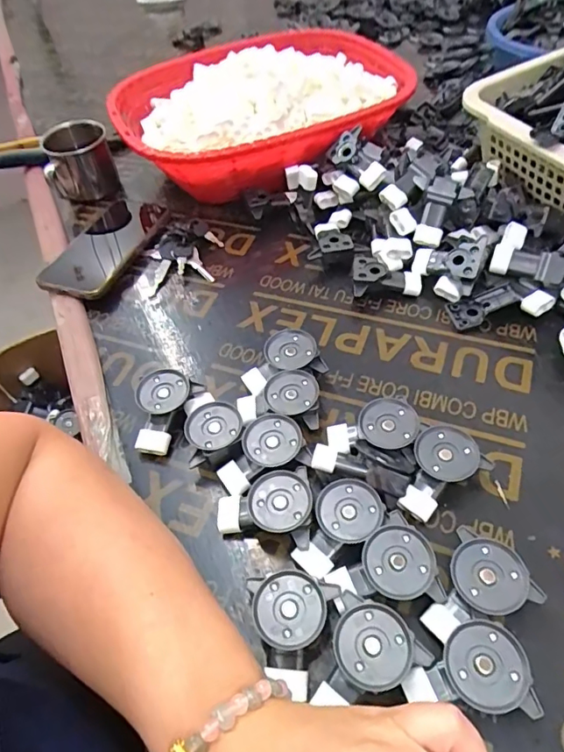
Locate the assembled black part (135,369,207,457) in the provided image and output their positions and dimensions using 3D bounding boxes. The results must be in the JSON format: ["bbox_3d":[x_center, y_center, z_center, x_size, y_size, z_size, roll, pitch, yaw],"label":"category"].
[{"bbox_3d":[-0.100,0.028,0.410,0.041,0.030,0.068,19,56,20],"label":"assembled black part"}]

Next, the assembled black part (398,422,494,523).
[{"bbox_3d":[0.108,0.068,0.358,0.066,0.028,0.044,-29,54,-16],"label":"assembled black part"}]

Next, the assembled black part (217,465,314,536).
[{"bbox_3d":[-0.010,0.093,0.347,0.067,0.026,0.042,-18,52,-8],"label":"assembled black part"}]

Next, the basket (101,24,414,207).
[{"bbox_3d":[-0.028,-0.342,0.644,0.346,0.108,0.313,-18,52,-8],"label":"basket"}]

